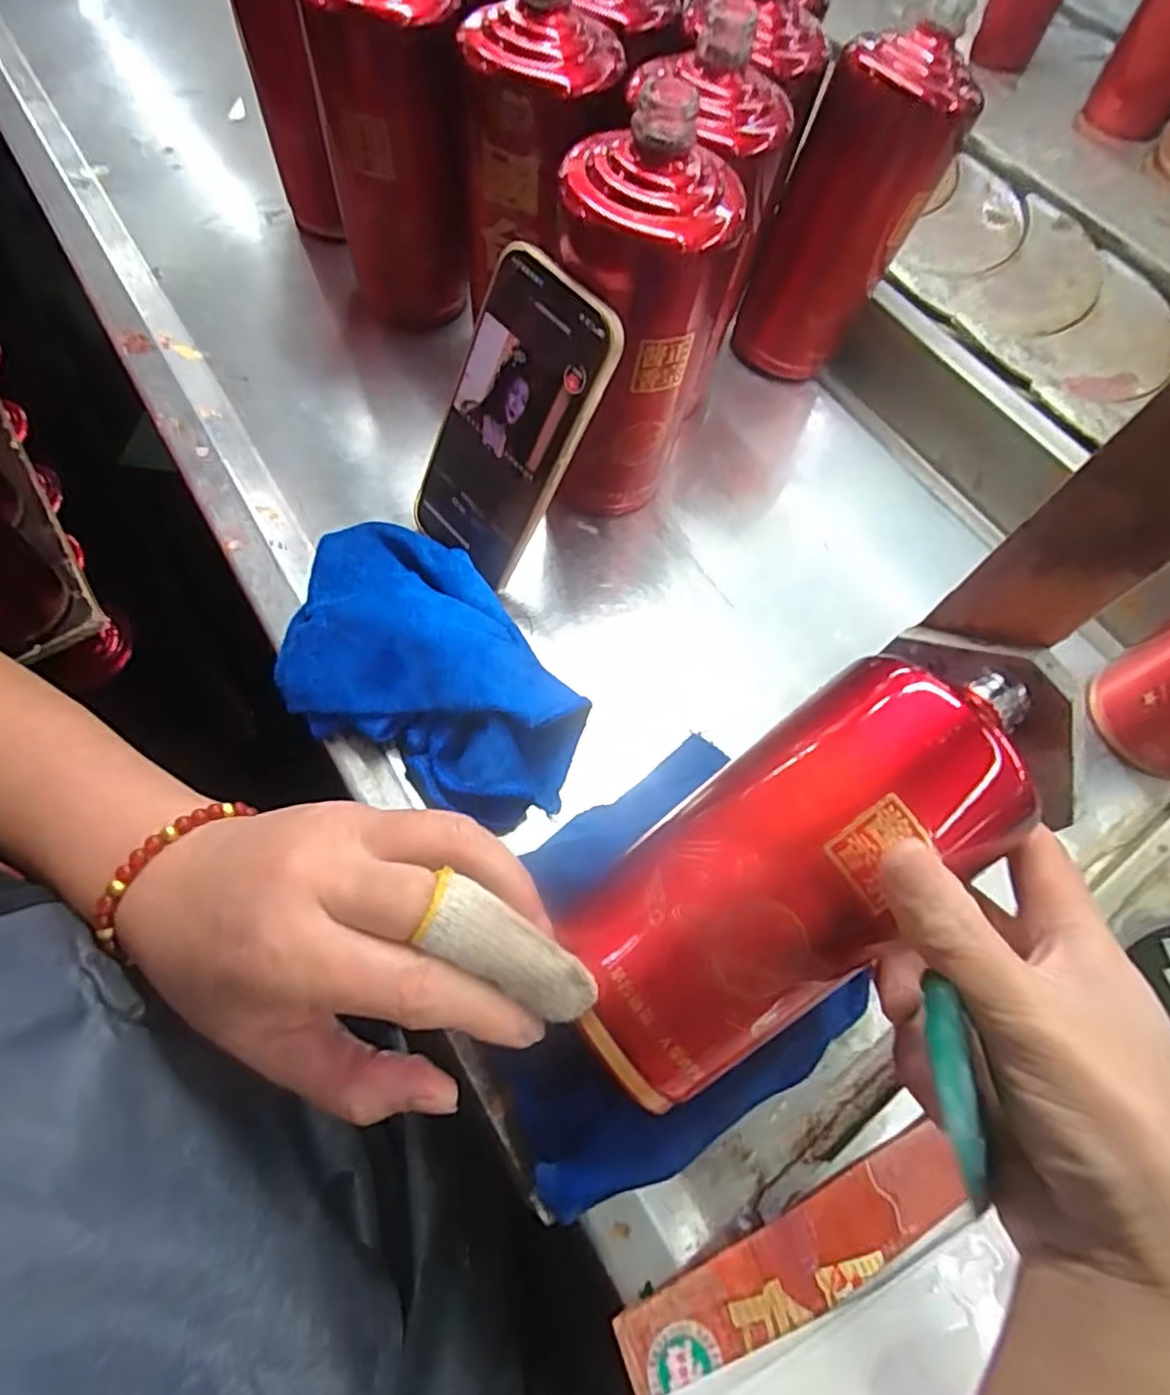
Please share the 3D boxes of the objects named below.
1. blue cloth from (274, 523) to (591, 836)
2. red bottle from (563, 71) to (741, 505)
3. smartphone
[{"bbox_3d":[-0.077,-0.020,0.337,0.167,0.044,0.113,30,67,9],"label":"blue cloth"},{"bbox_3d":[0.022,-0.169,0.345,0.079,0.193,0.067,13,66,2],"label":"red bottle"},{"bbox_3d":[-0.041,-0.133,0.341,0.076,0.156,0.008,47,43,9],"label":"smartphone"}]

